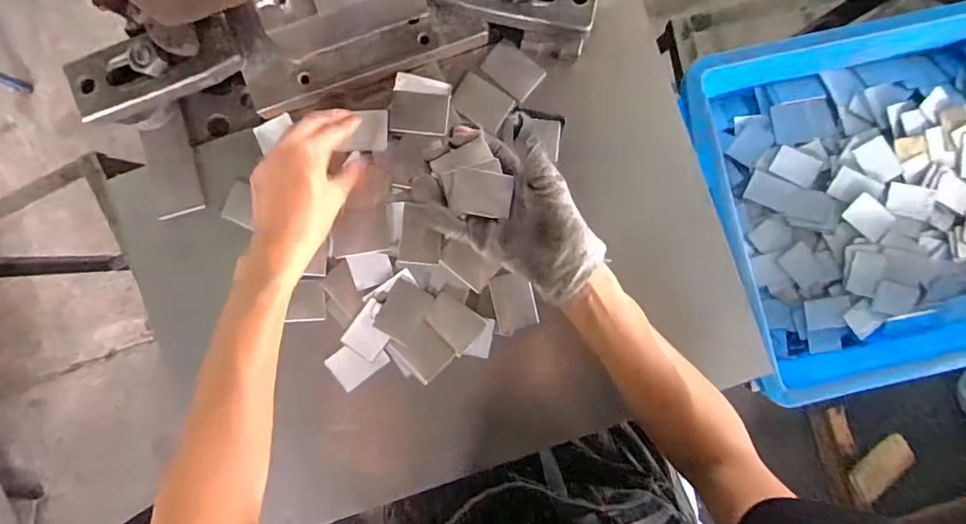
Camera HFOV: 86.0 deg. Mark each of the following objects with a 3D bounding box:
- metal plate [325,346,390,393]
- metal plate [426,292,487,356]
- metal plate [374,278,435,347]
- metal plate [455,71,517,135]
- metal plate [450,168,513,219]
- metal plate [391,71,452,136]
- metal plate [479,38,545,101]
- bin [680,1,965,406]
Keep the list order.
[{"bbox_3d":[-0.108,0.085,0.445,0.045,0.005,0.034,-37,90,1],"label":"metal plate"},{"bbox_3d":[-0.025,0.052,0.442,0.046,0.004,0.037,37,91,0],"label":"metal plate"},{"bbox_3d":[-0.068,0.043,0.441,0.036,0.004,0.046,29,88,-2],"label":"metal plate"},{"bbox_3d":[0.000,-0.138,0.452,0.048,0.004,0.034,34,86,-1],"label":"metal plate"},{"bbox_3d":[-0.001,-0.055,0.409,0.045,0.005,0.033,10,96,1],"label":"metal plate"},{"bbox_3d":[-0.053,-0.134,0.441,0.048,0.007,0.050,6,91,1],"label":"metal plate"},{"bbox_3d":[0.027,-0.167,0.450,0.047,0.007,0.034,40,91,0],"label":"metal plate"},{"bbox_3d":[0.467,-0.077,0.553,0.482,0.111,0.347,-11,90,1],"label":"bin"}]

